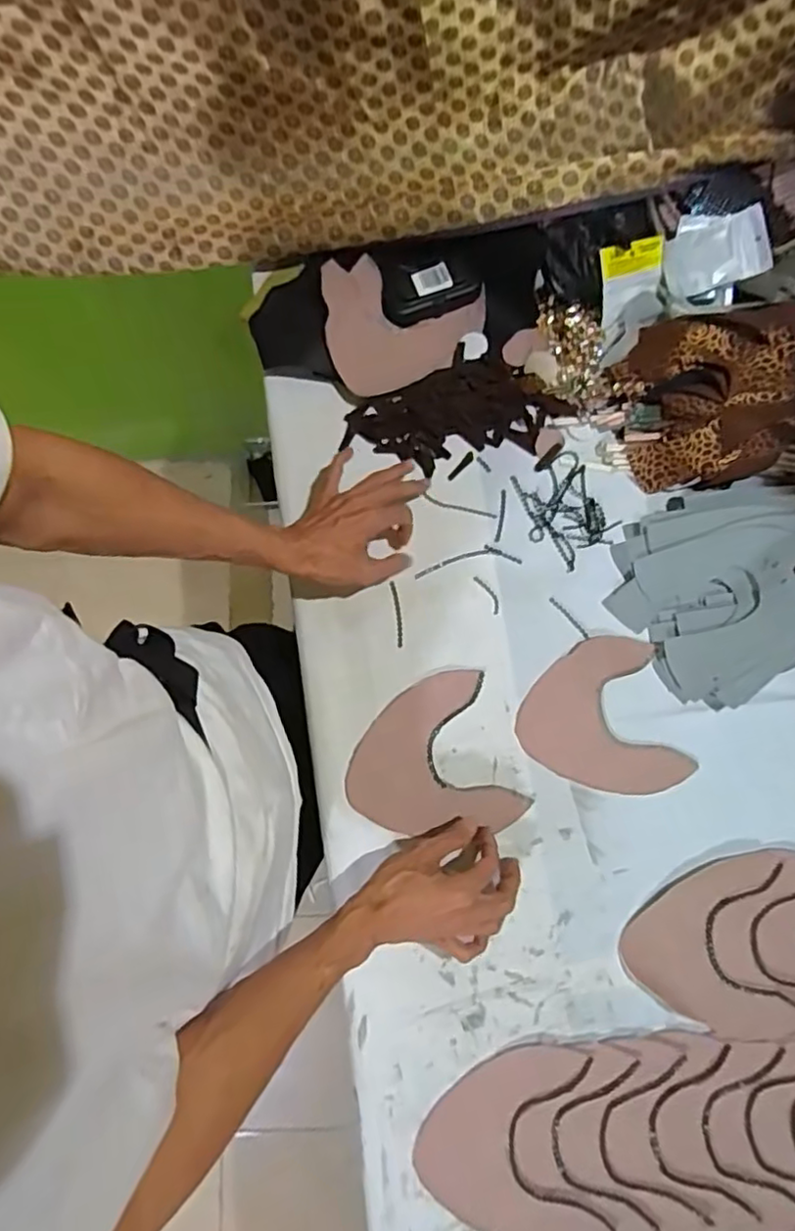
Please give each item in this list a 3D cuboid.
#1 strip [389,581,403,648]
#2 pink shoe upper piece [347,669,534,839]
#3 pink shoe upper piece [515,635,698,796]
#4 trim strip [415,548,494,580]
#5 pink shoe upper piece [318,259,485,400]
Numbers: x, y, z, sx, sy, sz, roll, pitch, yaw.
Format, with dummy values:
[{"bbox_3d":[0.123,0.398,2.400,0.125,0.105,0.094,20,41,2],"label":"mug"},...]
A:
[{"bbox_3d":[0.000,-0.001,0.658,0.008,0.004,0.070,-7,78,0],"label":"strip"},{"bbox_3d":[0.030,0.152,0.633,0.162,0.004,0.157,-19,79,-4],"label":"pink shoe upper piece"},{"bbox_3d":[0.205,0.110,0.640,0.154,0.006,0.158,-16,81,-1],"label":"pink shoe upper piece"},{"bbox_3d":[0.060,-0.058,0.674,0.086,0.004,0.009,-20,79,-3],"label":"trim strip"},{"bbox_3d":[-0.015,-0.324,0.697,0.186,0.030,0.160,25,80,6],"label":"pink shoe upper piece"}]

